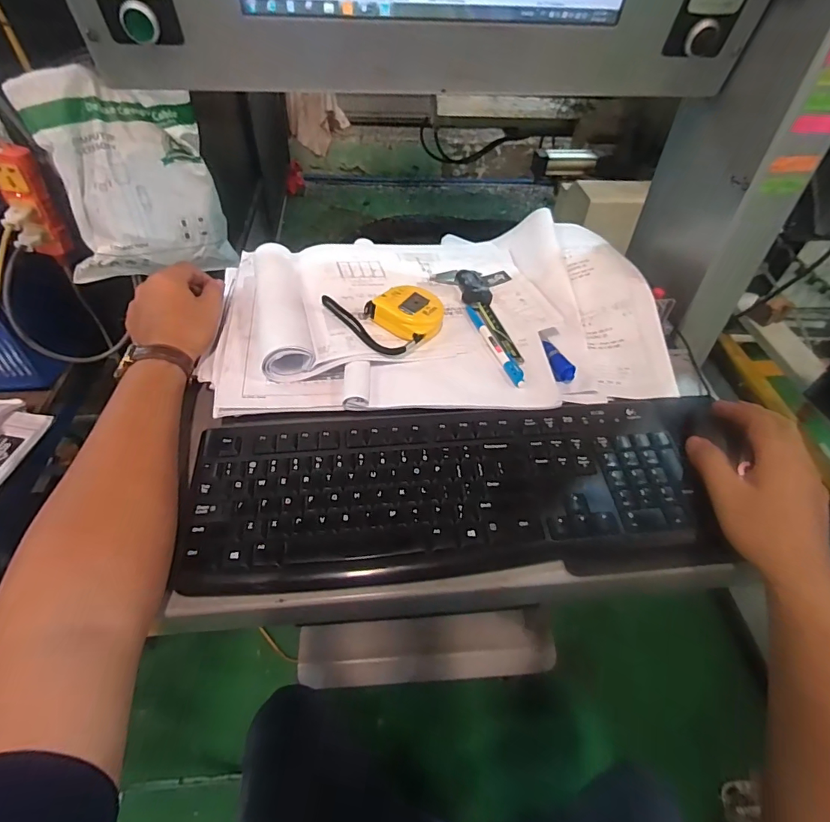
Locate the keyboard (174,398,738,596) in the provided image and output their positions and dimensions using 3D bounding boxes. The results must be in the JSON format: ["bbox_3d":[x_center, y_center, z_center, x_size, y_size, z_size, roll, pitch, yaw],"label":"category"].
[{"bbox_3d":[0.041,0.067,0.401,0.454,0.029,0.151,-4,49,-5],"label":"keyboard"}]

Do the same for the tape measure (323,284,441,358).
[{"bbox_3d":[-0.031,-0.109,0.490,0.109,0.027,0.085,33,55,23],"label":"tape measure"}]

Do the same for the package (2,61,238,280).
[{"bbox_3d":[-0.381,-0.317,0.628,0.213,0.244,0.051,-18,27,-29],"label":"package"}]

